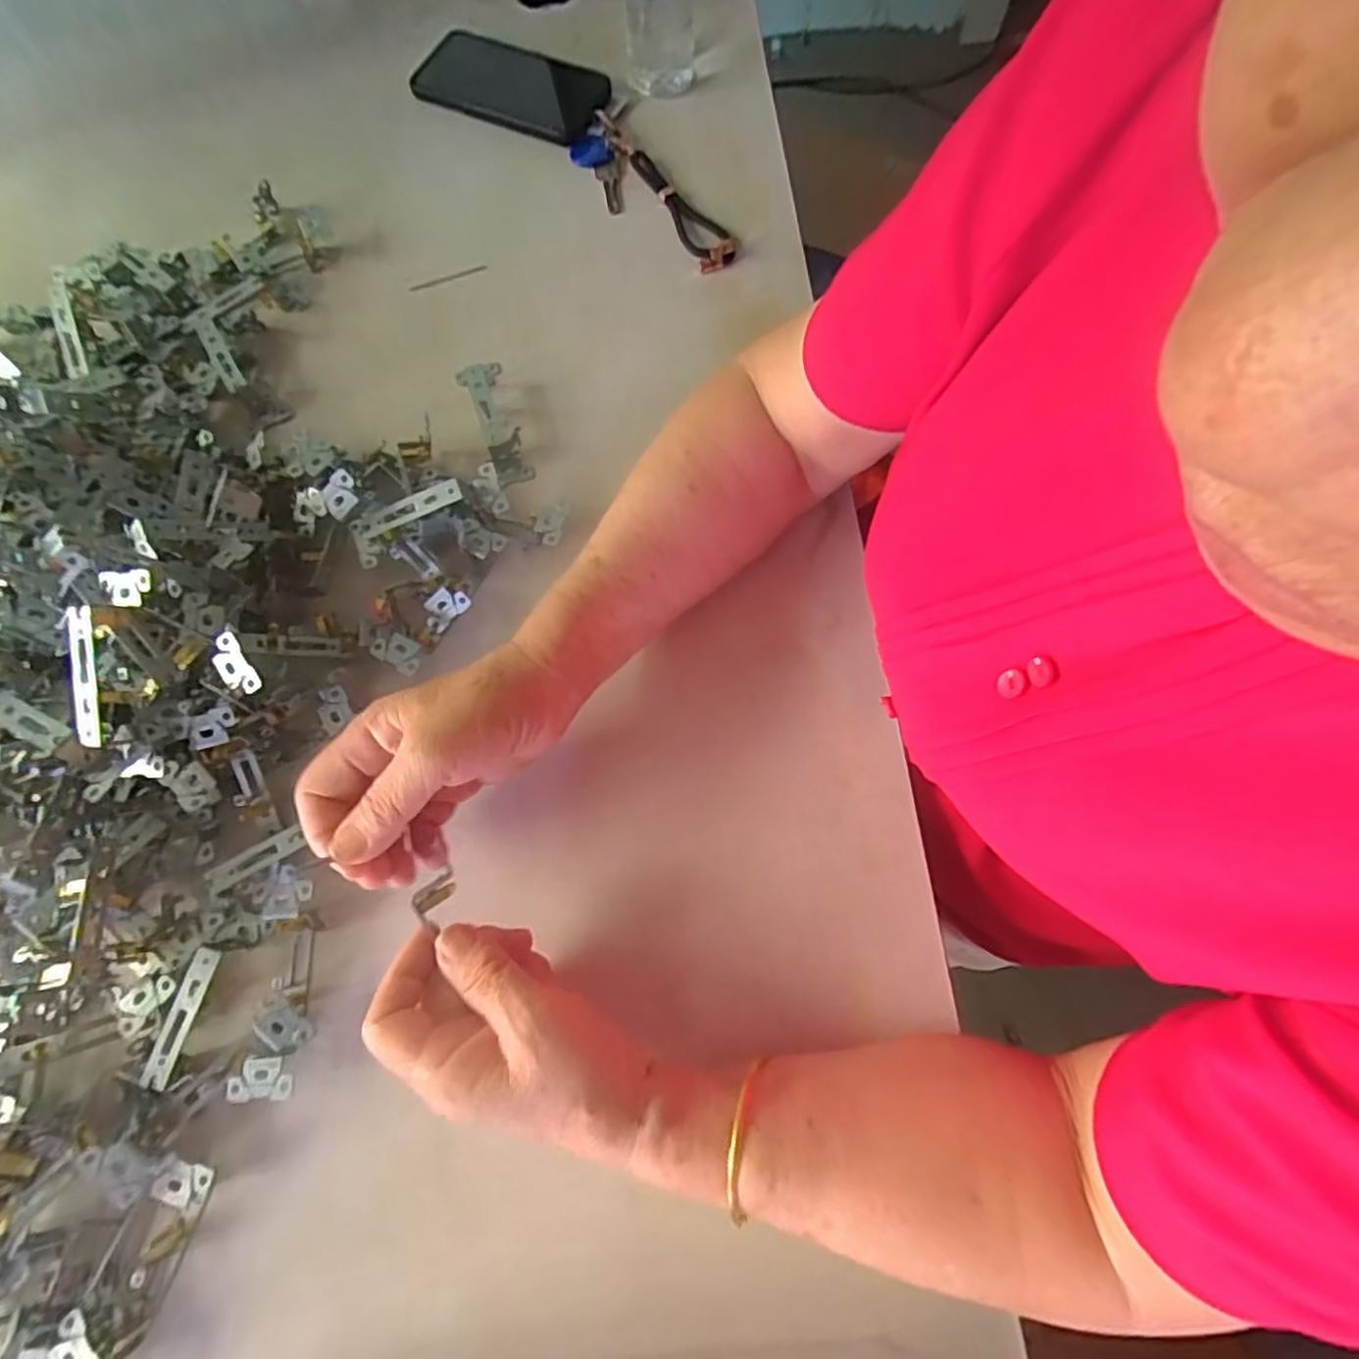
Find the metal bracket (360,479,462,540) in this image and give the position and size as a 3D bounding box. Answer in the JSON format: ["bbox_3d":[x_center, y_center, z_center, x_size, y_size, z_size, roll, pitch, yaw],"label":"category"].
[{"bbox_3d":[-0.166,-0.105,0.394,0.067,0.008,0.013,-21,74,8],"label":"metal bracket"}]

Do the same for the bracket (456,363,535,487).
[{"bbox_3d":[-0.134,-0.189,0.455,0.030,0.024,0.101,-19,74,-5],"label":"bracket"}]

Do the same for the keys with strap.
[{"bbox_3d":[-0.028,-0.401,0.522,0.065,0.014,0.199,-28,75,-8],"label":"keys with strap"}]

